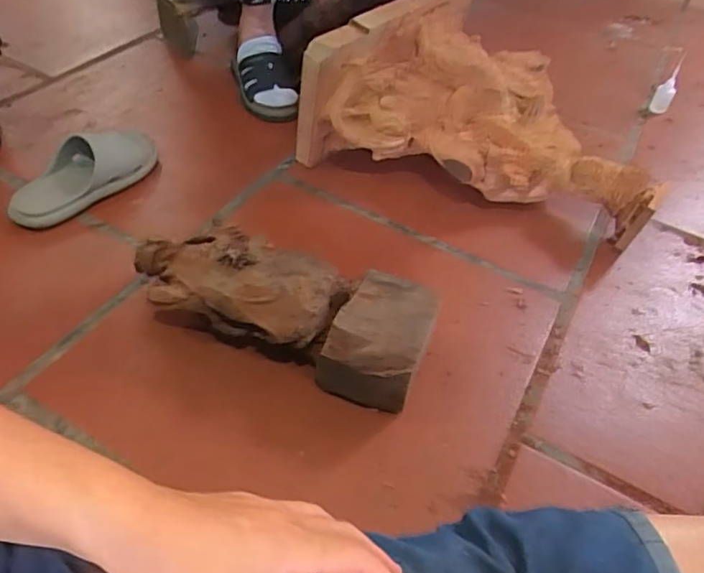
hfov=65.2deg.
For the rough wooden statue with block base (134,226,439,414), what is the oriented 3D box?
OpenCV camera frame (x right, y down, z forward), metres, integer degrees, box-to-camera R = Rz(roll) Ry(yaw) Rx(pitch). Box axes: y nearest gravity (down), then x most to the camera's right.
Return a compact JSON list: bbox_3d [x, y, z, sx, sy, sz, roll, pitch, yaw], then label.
[{"bbox_3d":[-0.096,0.022,0.678,0.378,0.097,0.133,18,49,11],"label":"rough wooden statue with block base"}]

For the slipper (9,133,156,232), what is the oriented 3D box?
[{"bbox_3d":[-0.424,-0.180,0.863,0.134,0.058,0.247,35,54,24],"label":"slipper"}]

